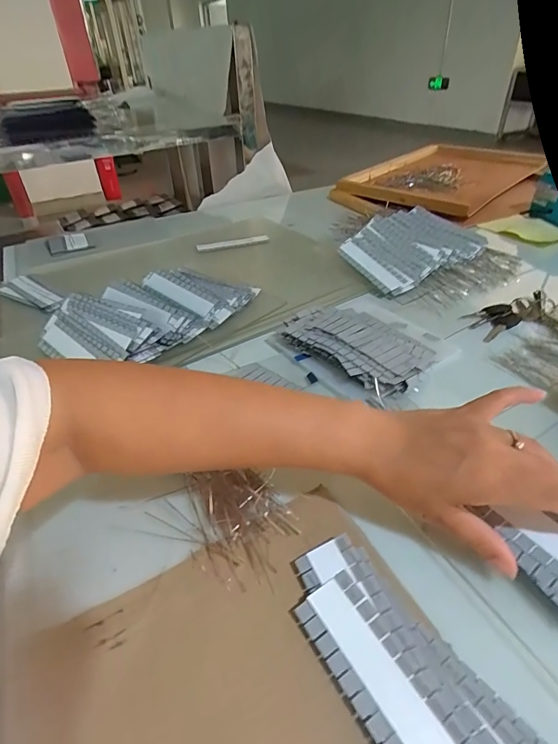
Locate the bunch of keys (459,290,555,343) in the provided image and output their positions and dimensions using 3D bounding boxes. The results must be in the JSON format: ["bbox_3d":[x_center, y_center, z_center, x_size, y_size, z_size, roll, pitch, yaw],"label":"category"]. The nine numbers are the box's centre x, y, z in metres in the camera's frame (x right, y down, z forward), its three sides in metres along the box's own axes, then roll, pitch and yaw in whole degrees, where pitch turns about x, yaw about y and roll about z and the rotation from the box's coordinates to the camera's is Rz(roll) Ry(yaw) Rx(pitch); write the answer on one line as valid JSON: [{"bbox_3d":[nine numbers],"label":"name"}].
[{"bbox_3d":[0.289,-0.076,0.522,0.117,0.015,0.052,-20,42,-18],"label":"bunch of keys"}]

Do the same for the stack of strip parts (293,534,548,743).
[{"bbox_3d":[0.067,0.167,0.222,0.070,0.012,0.164,-26,44,-24],"label":"stack of strip parts"}]

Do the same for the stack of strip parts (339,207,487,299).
[{"bbox_3d":[0.203,-0.195,0.645,0.213,0.047,0.152,-25,43,-25],"label":"stack of strip parts"}]

